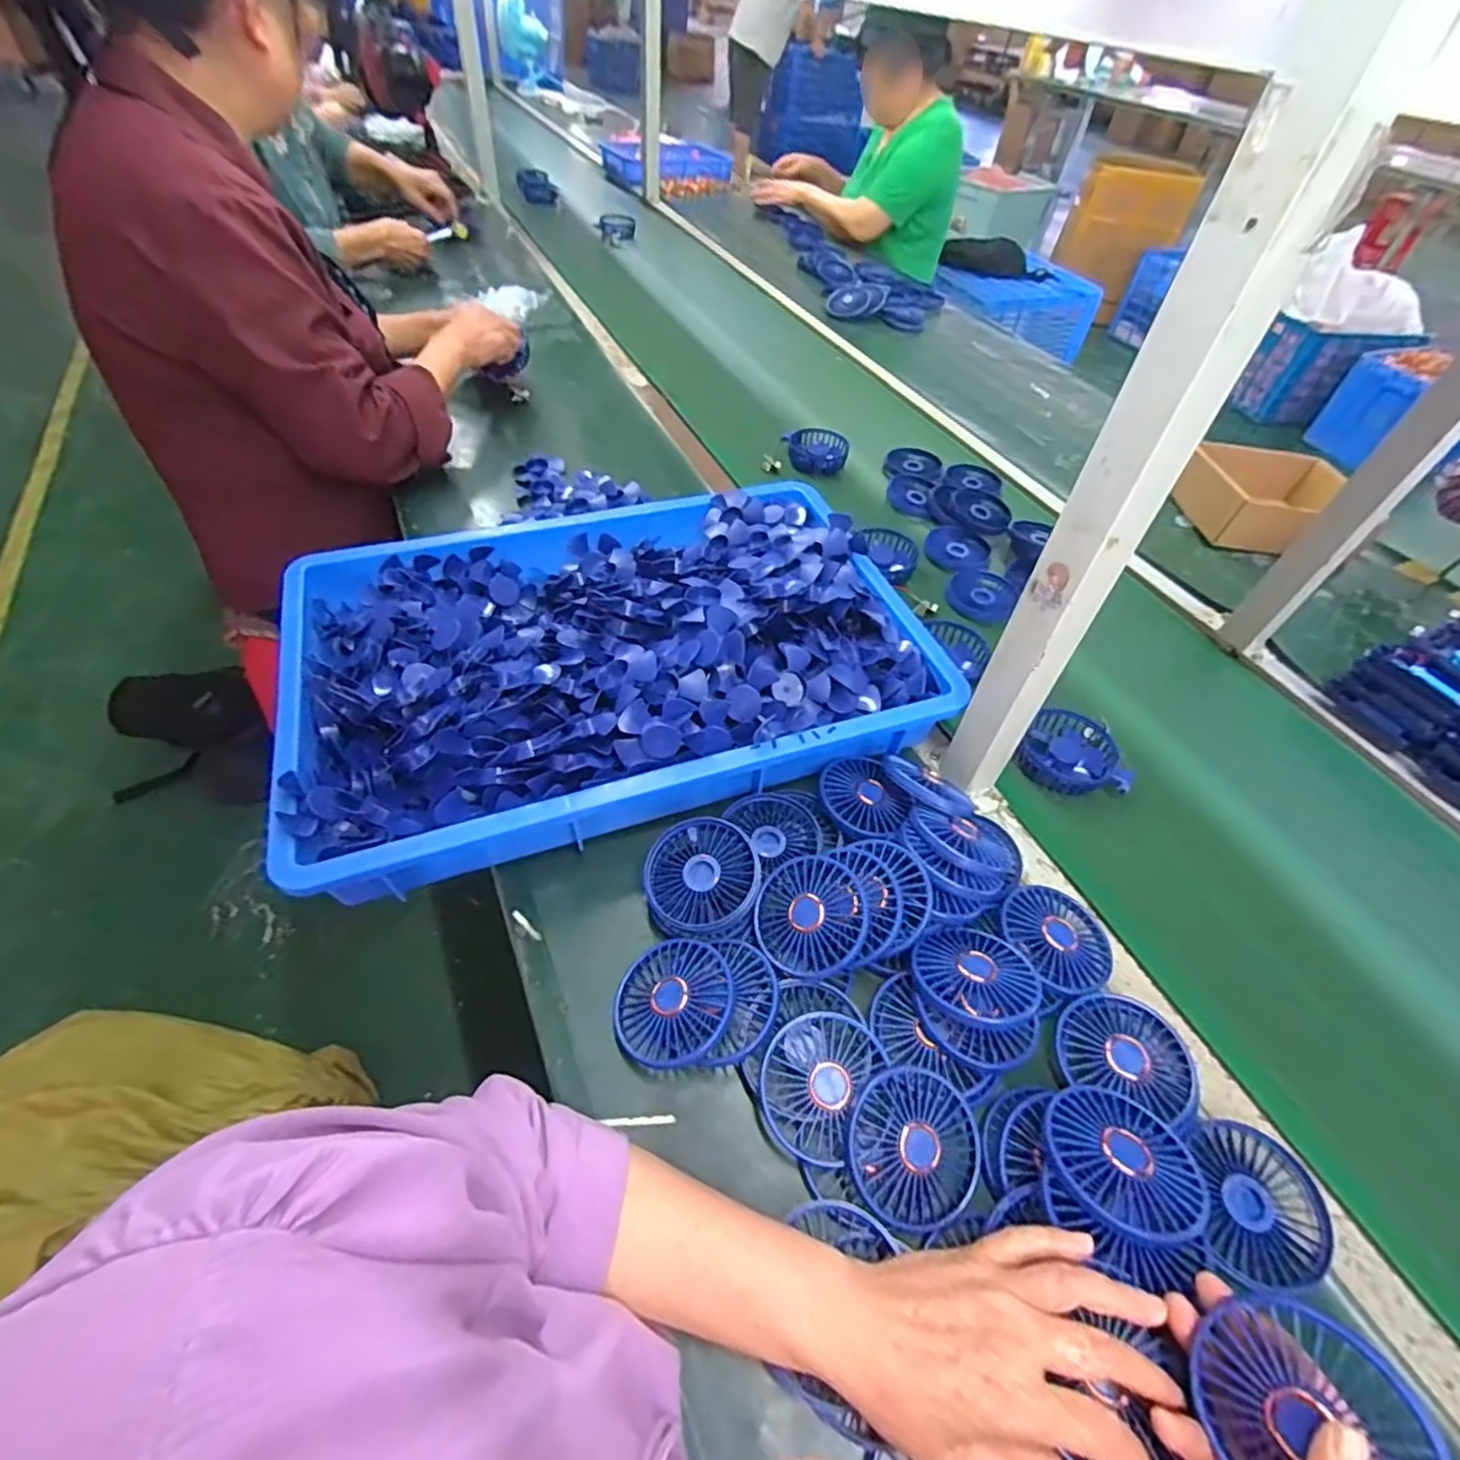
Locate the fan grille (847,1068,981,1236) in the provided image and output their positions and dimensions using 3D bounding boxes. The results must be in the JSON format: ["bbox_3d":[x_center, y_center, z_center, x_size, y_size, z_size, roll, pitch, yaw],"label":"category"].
[{"bbox_3d":[0.117,0.265,0.425,0.085,0.023,0.085,3,69,-8],"label":"fan grille"}]

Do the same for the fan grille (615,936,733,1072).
[{"bbox_3d":[-0.041,0.193,0.478,0.085,0.016,0.087,-12,47,13],"label":"fan grille"}]

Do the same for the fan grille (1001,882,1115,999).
[{"bbox_3d":[0.259,0.163,0.526,0.084,0.020,0.081,3,49,-4],"label":"fan grille"}]

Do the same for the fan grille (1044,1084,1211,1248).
[{"bbox_3d":[0.237,0.256,0.401,0.081,0.010,0.086,2,30,-1],"label":"fan grille"}]

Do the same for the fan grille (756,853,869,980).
[{"bbox_3d":[0.061,0.138,0.502,0.082,0.013,0.088,-9,64,18],"label":"fan grille"}]

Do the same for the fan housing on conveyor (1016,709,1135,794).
[{"bbox_3d":[0.340,0.024,0.654,0.097,0.029,0.086,32,54,20],"label":"fan housing on conveyor"}]

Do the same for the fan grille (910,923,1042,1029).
[{"bbox_3d":[0.179,0.177,0.483,0.085,0.015,0.080,-6,33,-14],"label":"fan grille"}]

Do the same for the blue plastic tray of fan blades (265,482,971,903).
[{"bbox_3d":[-0.107,-0.095,0.638,0.566,0.105,0.376,-13,52,-17],"label":"blue plastic tray of fan blades"}]

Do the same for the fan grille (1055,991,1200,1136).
[{"bbox_3d":[0.279,0.225,0.469,0.086,0.016,0.076,21,51,12],"label":"fan grille"}]

